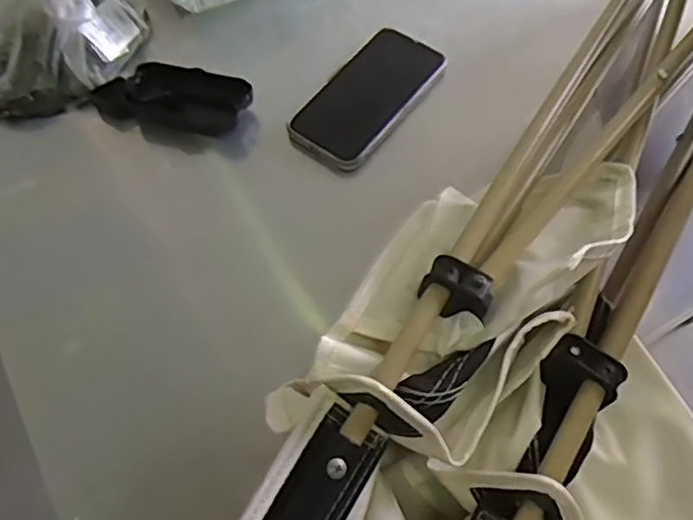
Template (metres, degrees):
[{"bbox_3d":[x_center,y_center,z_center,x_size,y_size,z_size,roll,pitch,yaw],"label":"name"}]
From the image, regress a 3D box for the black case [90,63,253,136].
[{"bbox_3d":[-0.156,-0.140,0.566,0.144,0.040,0.053,13,65,8],"label":"black case"}]

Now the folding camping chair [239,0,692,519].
[{"bbox_3d":[0.167,-0.011,0.410,0.234,0.098,0.582,28,68,14],"label":"folding camping chair"}]

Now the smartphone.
[{"bbox_3d":[0.020,-0.144,0.556,0.075,0.011,0.148,34,69,17],"label":"smartphone"}]

